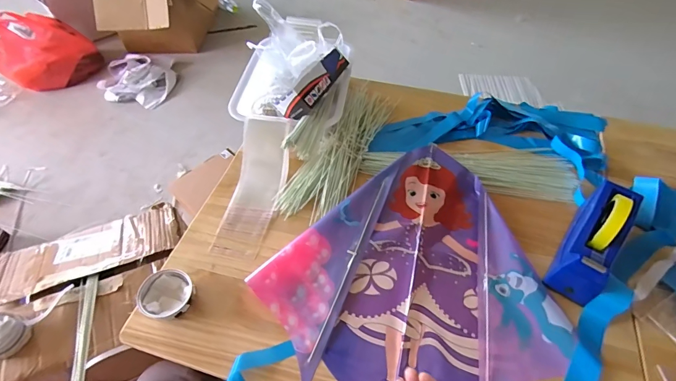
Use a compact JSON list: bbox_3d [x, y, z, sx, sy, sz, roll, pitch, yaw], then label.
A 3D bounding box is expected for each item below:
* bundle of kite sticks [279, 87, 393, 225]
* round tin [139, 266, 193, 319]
[{"bbox_3d":[0.013,-0.096,0.814,0.130,0.038,0.402,23,56,16],"label":"bundle of kite sticks"},{"bbox_3d":[-0.276,0.171,0.604,0.076,0.036,0.076,0,52,0],"label":"round tin"}]

